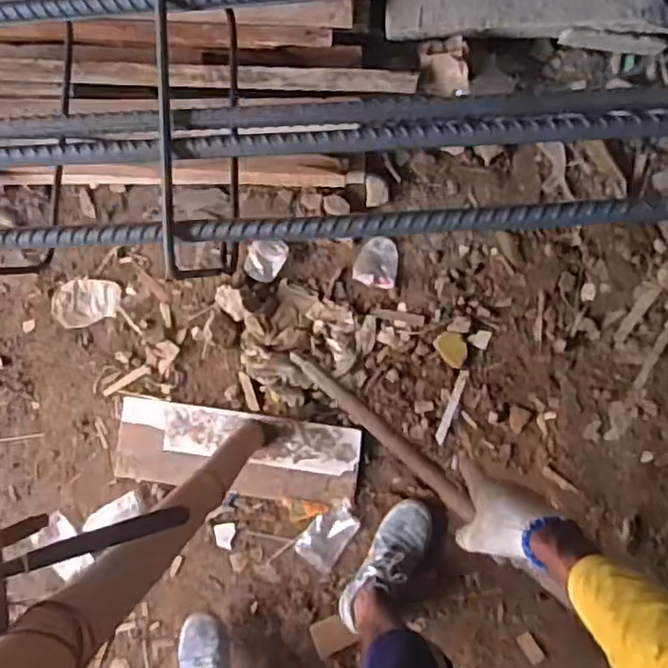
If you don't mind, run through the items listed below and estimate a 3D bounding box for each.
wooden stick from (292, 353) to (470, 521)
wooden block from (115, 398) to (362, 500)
[{"bbox_3d":[0.042,0.121,1.009,0.036,0.470,0.026,26,96,-36],"label":"wooden stick"},{"bbox_3d":[-0.210,0.256,1.437,0.526,0.019,0.176,8,93,5],"label":"wooden block"}]

